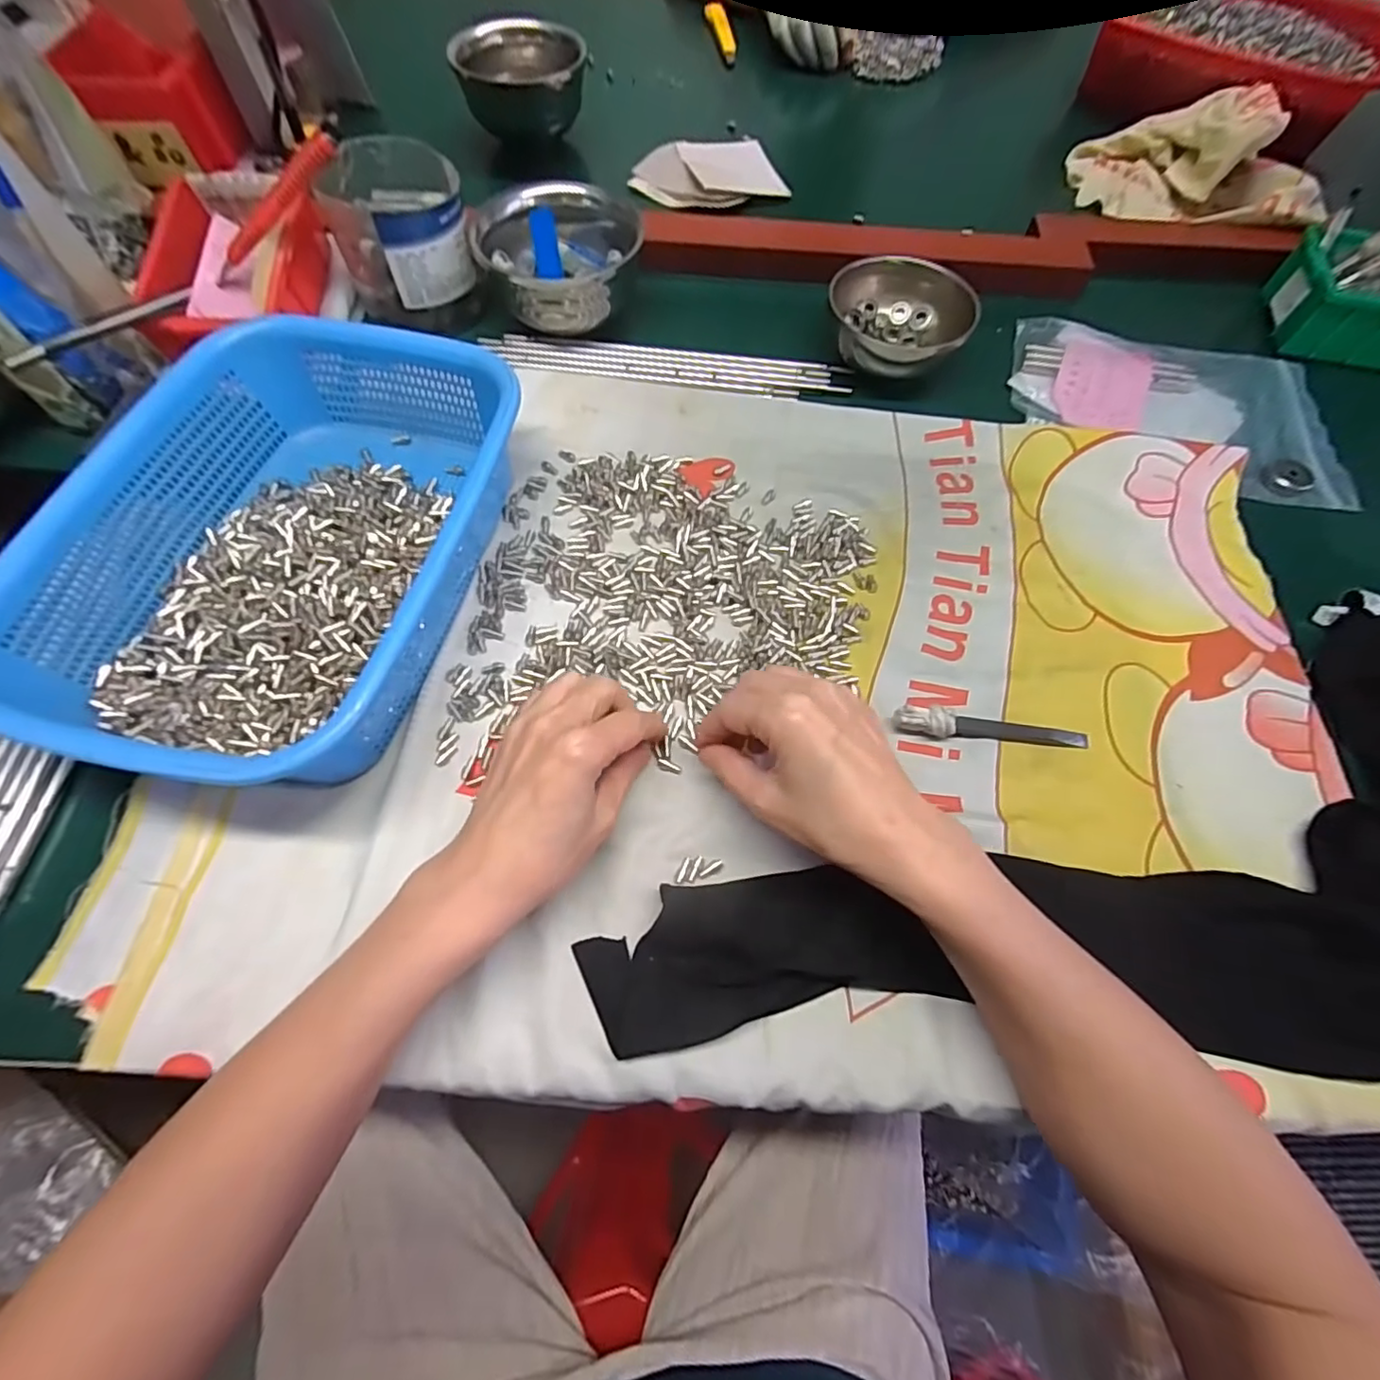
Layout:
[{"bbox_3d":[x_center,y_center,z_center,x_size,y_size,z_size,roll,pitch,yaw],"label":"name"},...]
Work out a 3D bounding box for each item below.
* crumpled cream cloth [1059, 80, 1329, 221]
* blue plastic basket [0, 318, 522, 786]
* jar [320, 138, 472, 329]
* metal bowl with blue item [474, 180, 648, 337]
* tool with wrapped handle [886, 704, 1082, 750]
[{"bbox_3d":[0.482,-0.505,0.566,0.212,0.069,0.160,28,68,12],"label":"crumpled cream cloth"},{"bbox_3d":[-0.225,-0.093,0.351,0.201,0.071,0.299,11,65,4],"label":"blue plastic basket"},{"bbox_3d":[-0.220,-0.347,0.463,0.094,0.089,0.100,0,65,-1],"label":"jar"},{"bbox_3d":[-0.100,-0.331,0.464,0.114,0.069,0.099,-30,69,-14],"label":"metal bowl with blue item"},{"bbox_3d":[0.166,0.022,0.330,0.107,0.017,0.013,5,65,1],"label":"tool with wrapped handle"}]

